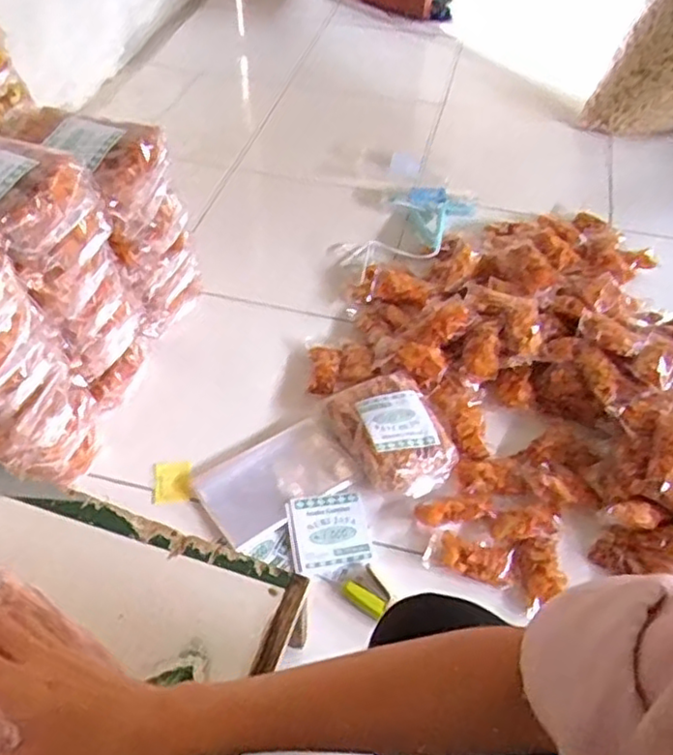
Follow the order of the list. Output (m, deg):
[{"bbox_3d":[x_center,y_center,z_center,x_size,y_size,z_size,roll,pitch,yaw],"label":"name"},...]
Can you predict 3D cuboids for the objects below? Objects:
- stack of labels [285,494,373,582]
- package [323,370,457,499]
[{"bbox_3d":[-0.010,0.204,0.889,0.099,0.018,0.118,-6,54,-10],"label":"stack of labels"},{"bbox_3d":[0.082,0.080,0.961,0.139,0.055,0.190,-24,53,-20],"label":"package"}]

